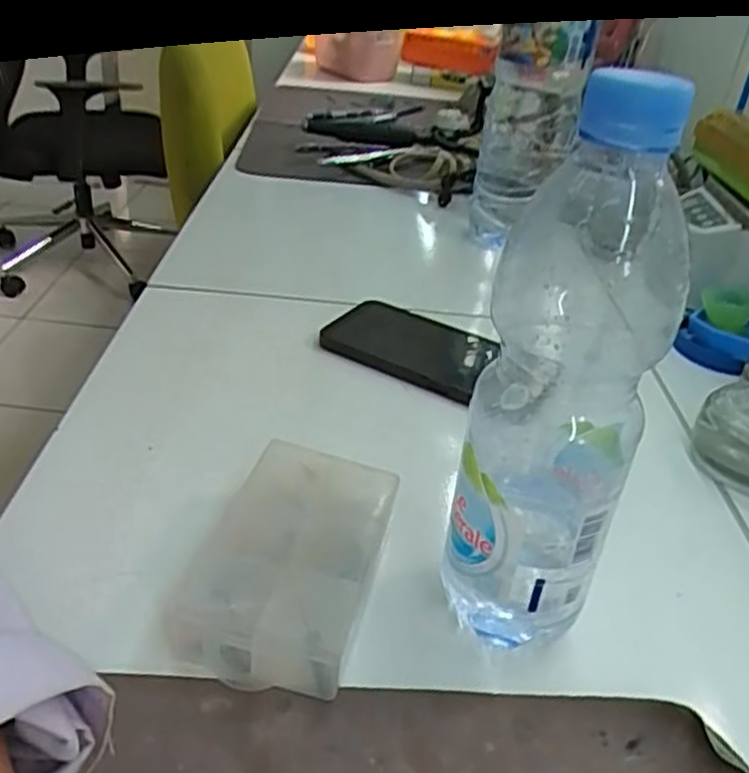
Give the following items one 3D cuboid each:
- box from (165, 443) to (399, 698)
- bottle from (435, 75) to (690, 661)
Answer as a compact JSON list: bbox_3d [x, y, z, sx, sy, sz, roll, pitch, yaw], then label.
[{"bbox_3d":[-0.040,0.081,0.344,0.081,0.036,0.121,11,33,7],"label":"box"},{"bbox_3d":[0.072,0.007,0.290,0.065,0.237,0.062,16,34,14],"label":"bottle"}]

